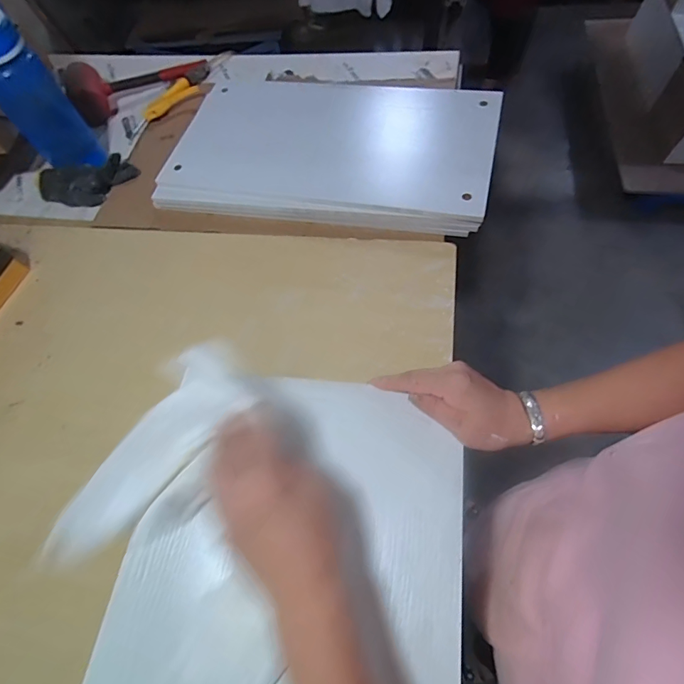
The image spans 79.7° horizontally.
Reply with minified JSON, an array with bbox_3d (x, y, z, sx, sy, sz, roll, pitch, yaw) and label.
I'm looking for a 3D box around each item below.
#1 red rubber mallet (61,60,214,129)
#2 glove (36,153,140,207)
[{"bbox_3d":[-0.436,-0.575,0.887,0.295,0.071,0.134,-29,64,-9],"label":"red rubber mallet"},{"bbox_3d":[-0.480,-0.302,0.772,0.184,0.036,0.093,-20,63,-4],"label":"glove"}]

